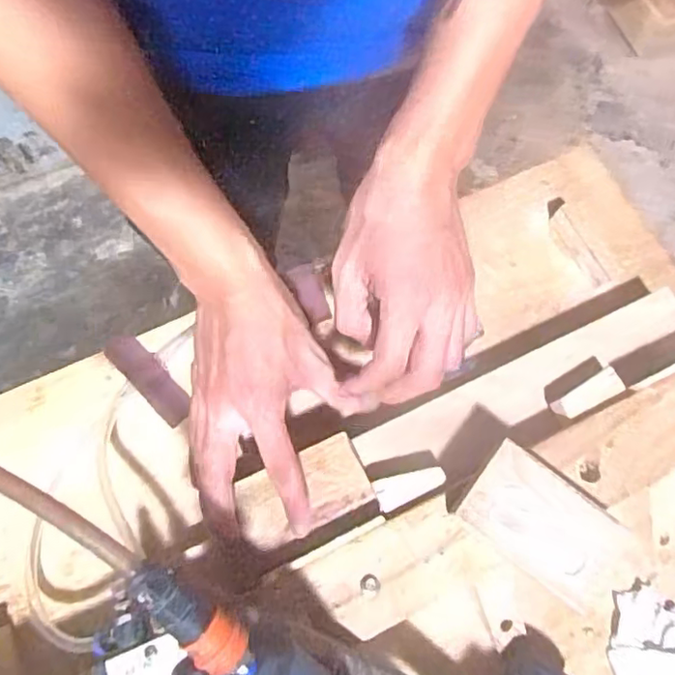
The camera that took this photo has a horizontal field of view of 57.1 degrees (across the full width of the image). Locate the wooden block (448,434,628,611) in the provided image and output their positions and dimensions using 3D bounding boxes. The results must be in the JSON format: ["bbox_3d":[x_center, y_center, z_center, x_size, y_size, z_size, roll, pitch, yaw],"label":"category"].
[{"bbox_3d":[0.124,0.114,0.381,0.090,0.027,0.059,37,75,10],"label":"wooden block"}]

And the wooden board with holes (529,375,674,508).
[{"bbox_3d":[0.244,0.047,0.428,0.215,0.021,0.054,-25,75,-10],"label":"wooden board with holes"}]

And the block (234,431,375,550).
[{"bbox_3d":[-0.024,0.103,0.414,0.088,0.019,0.050,-23,74,-9],"label":"block"}]

